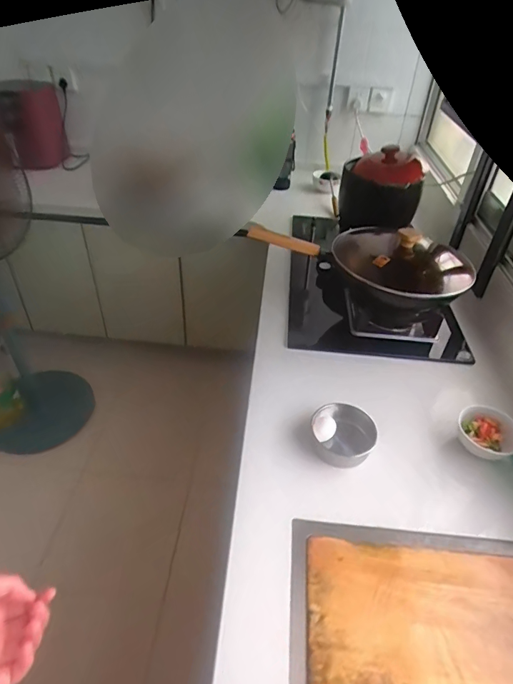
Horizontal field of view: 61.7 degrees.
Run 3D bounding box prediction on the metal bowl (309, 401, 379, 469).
[{"bbox_3d":[0.154,0.169,0.785,0.115,0.057,0.105,2,40,-2],"label":"metal bowl"}]

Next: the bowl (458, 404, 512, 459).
[{"bbox_3d":[0.435,0.172,0.814,0.109,0.053,0.101,2,40,-2],"label":"bowl"}]

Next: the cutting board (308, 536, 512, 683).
[{"bbox_3d":[0.244,0.397,0.562,0.343,0.012,0.246,5,40,2],"label":"cutting board"}]

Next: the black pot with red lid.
[{"bbox_3d":[0.379,-0.467,1.316,0.239,0.195,0.254,10,40,8],"label":"black pot with red lid"}]

